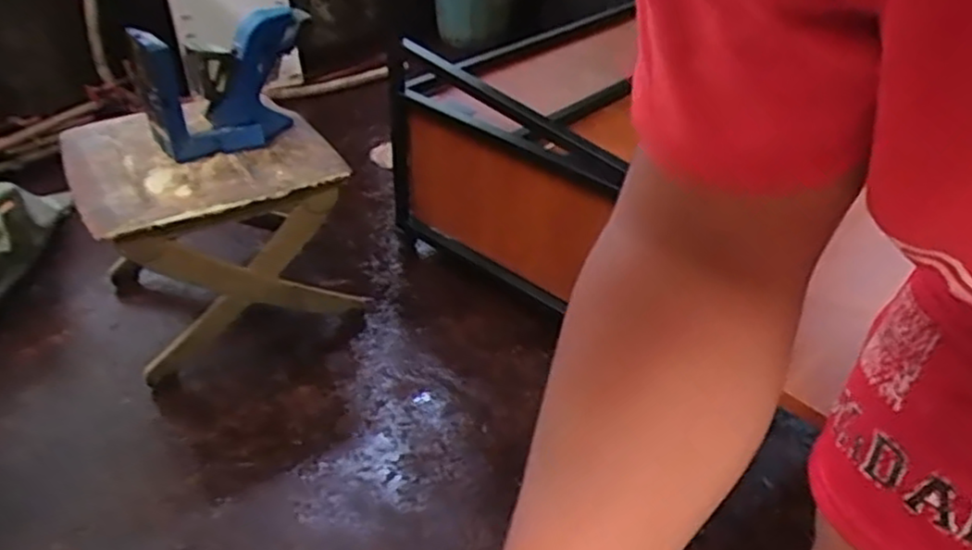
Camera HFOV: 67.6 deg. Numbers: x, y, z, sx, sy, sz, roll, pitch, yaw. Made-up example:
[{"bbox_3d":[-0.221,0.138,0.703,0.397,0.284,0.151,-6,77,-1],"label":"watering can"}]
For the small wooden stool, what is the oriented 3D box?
[{"bbox_3d":[-0.556,-0.094,1.524,0.472,0.377,0.487,-16,39,-22],"label":"small wooden stool"}]

